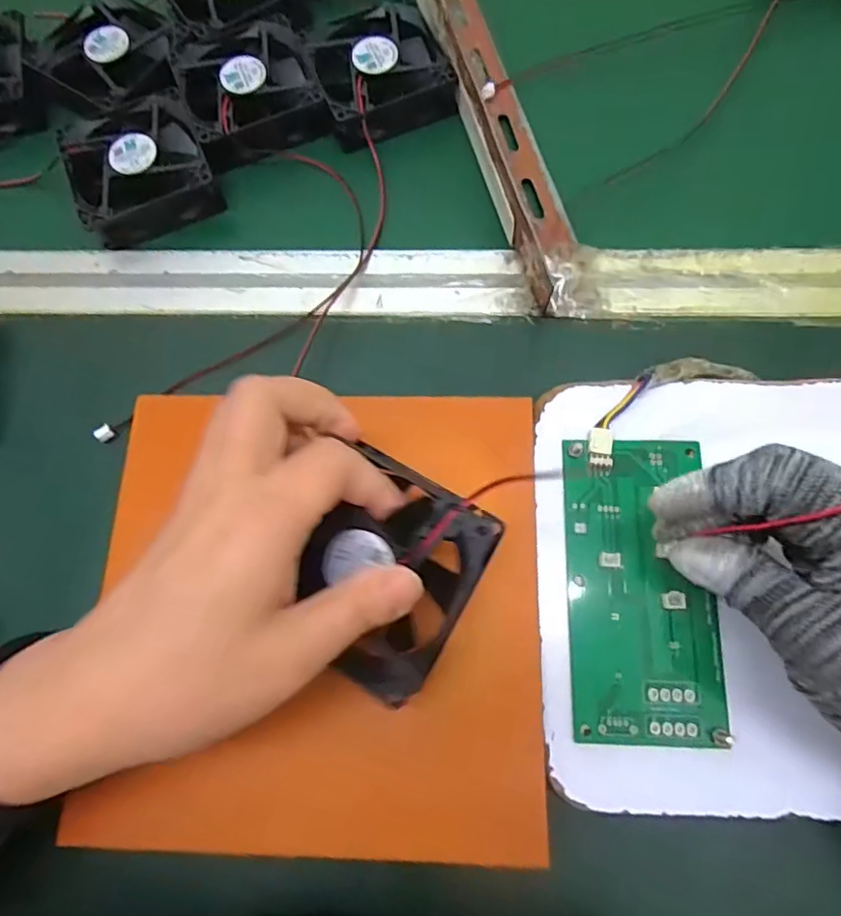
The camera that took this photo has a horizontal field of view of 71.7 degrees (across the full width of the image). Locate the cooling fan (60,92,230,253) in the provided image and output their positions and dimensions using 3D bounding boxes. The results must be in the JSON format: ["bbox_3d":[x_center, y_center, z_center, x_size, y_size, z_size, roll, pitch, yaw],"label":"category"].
[{"bbox_3d":[-0.171,-0.178,0.356,0.078,0.026,0.082,-23,70,-6],"label":"cooling fan"}]

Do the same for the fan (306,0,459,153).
[{"bbox_3d":[-0.025,-0.247,0.367,0.079,0.022,0.089,-18,70,-4],"label":"fan"}]

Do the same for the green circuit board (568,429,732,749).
[{"bbox_3d":[0.100,0.055,0.262,0.064,0.011,0.134,1,70,3],"label":"green circuit board"}]

